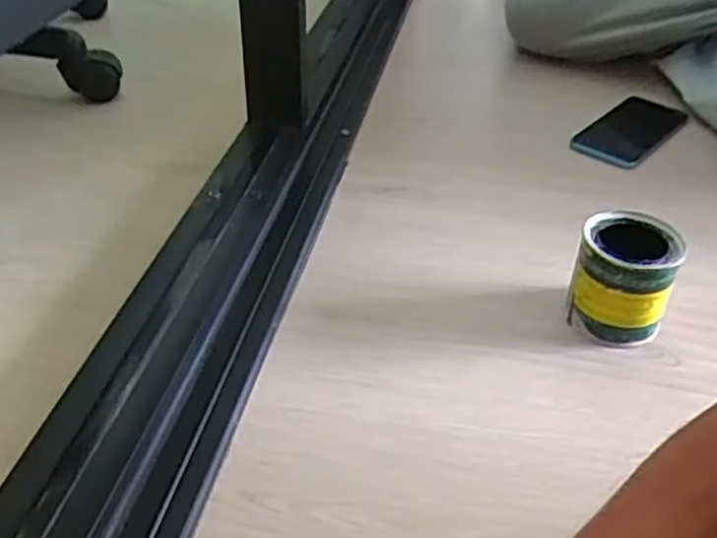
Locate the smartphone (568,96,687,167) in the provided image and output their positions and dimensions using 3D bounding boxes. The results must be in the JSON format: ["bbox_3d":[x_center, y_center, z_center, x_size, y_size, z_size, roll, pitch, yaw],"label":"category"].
[{"bbox_3d":[0.310,-0.158,0.843,0.073,0.005,0.149,35,55,27],"label":"smartphone"}]

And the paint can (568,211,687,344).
[{"bbox_3d":[0.202,0.009,0.572,0.070,0.080,0.072,1,38,-1],"label":"paint can"}]

